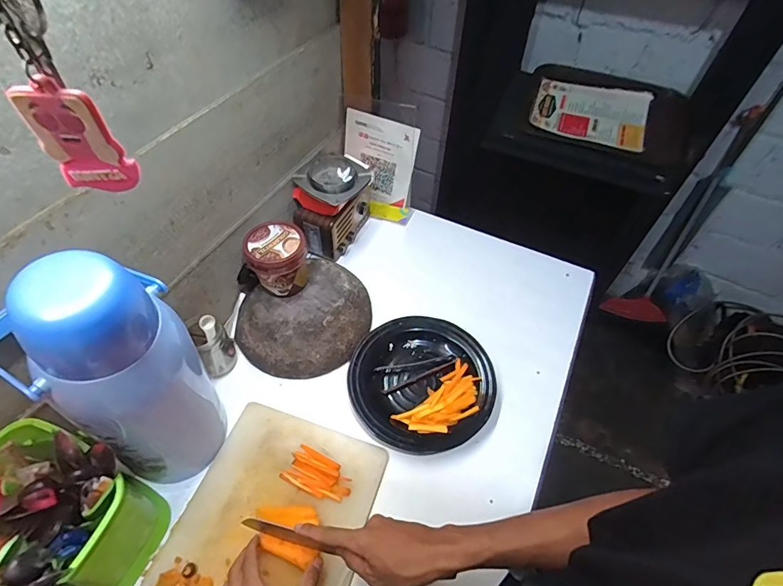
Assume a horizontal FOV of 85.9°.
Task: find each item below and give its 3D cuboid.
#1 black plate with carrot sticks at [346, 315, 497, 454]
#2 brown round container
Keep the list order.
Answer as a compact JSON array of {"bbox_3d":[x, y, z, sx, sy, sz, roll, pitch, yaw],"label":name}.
[{"bbox_3d":[0.047,0.143,0.673,0.222,0.041,0.220,1,52,-2],"label":"black plate with carrot sticks"},{"bbox_3d":[-0.184,-0.053,0.686,0.092,0.092,0.088,1,52,-2],"label":"brown round container"}]

